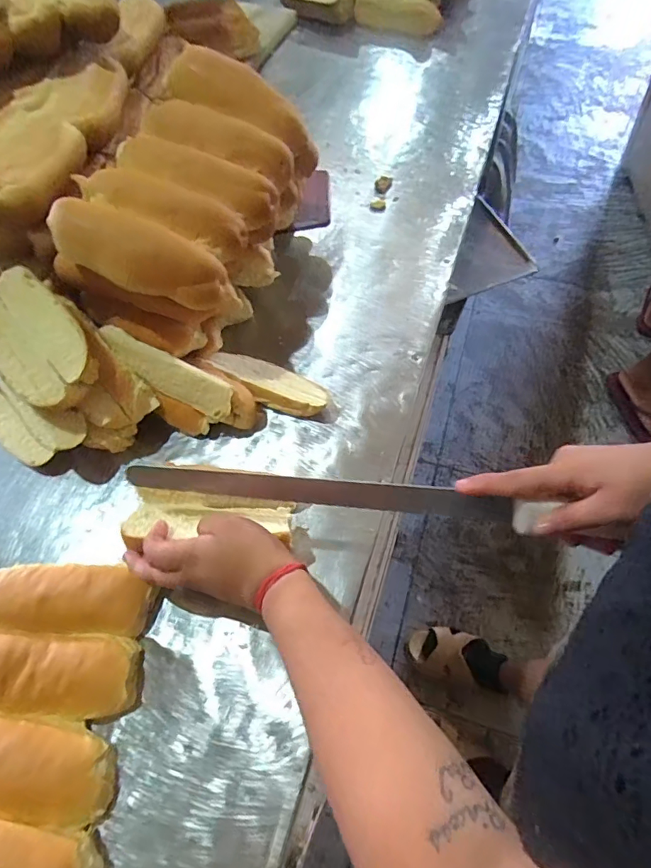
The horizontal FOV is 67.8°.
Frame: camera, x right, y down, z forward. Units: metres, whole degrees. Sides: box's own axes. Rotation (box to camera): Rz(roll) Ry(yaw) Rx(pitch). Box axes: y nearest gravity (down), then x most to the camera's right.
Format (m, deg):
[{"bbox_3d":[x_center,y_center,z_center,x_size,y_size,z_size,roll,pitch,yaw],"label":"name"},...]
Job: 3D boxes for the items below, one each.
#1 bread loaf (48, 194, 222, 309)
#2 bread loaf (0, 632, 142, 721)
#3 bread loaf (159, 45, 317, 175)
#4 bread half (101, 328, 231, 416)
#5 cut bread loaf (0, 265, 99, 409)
[{"bbox_3d":[-0.166,-0.158,0.432,0.147,0.036,0.055,22,65,-7],"label":"bread loaf"},{"bbox_3d":[-0.222,0.192,0.389,0.143,0.041,0.058,0,62,5],"label":"bread loaf"},{"bbox_3d":[-0.080,-0.343,0.507,0.163,0.050,0.052,30,67,-6],"label":"bread loaf"},{"bbox_3d":[-0.159,-0.062,0.480,0.145,0.038,0.033,24,67,16],"label":"bread half"},{"bbox_3d":[-0.270,-0.090,0.458,0.084,0.032,0.145,-44,75,5],"label":"cut bread loaf"}]

